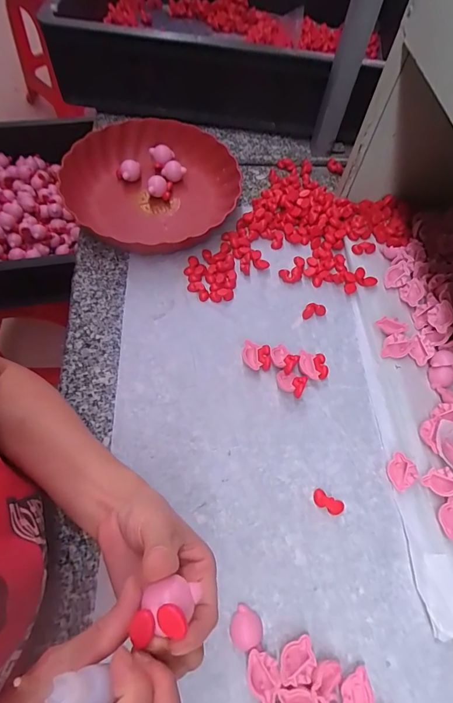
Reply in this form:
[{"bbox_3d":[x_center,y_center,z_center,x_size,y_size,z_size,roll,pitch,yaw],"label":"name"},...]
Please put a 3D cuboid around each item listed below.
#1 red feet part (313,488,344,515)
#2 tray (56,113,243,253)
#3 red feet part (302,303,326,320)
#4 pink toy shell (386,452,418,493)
[{"bbox_3d":[0.105,0.155,0.382,0.033,0.010,0.016,31,66,11],"label":"red feet part"},{"bbox_3d":[-0.104,-0.236,0.534,0.239,0.053,0.248,-19,66,-13],"label":"tray"},{"bbox_3d":[0.114,-0.053,0.485,0.032,0.014,0.015,-16,66,-12],"label":"red feet part"},{"bbox_3d":[0.184,0.127,0.394,0.031,0.004,0.031,-48,58,8],"label":"pink toy shell"}]

